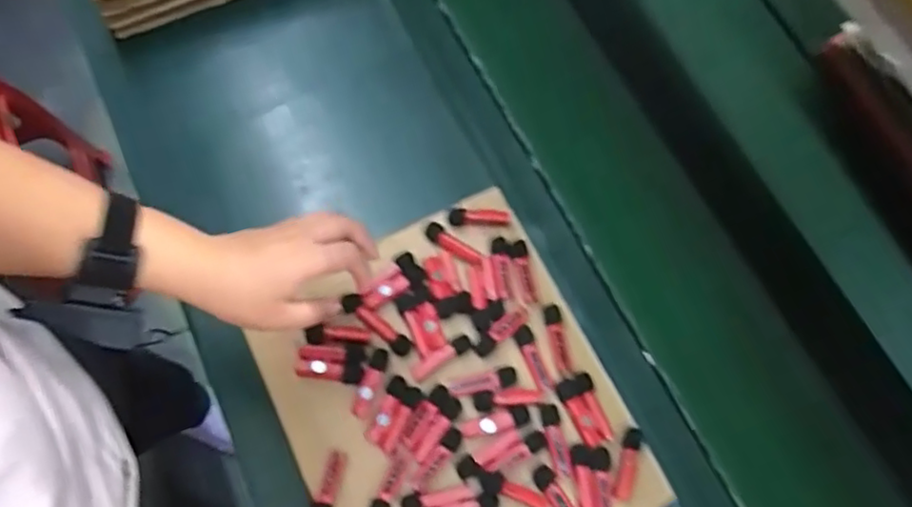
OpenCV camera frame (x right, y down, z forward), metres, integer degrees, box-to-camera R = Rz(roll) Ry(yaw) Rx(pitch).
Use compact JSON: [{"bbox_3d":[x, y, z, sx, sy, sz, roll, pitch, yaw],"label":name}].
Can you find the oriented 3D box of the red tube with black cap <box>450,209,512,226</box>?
[{"bbox_3d":[0.025,-0.038,0.656,0.062,0.010,0.016,2,69,2],"label":"red tube with black cap"}]

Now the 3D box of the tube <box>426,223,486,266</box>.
[{"bbox_3d":[-0.002,-0.009,0.644,0.068,0.012,0.017,36,74,14],"label":"tube"}]

